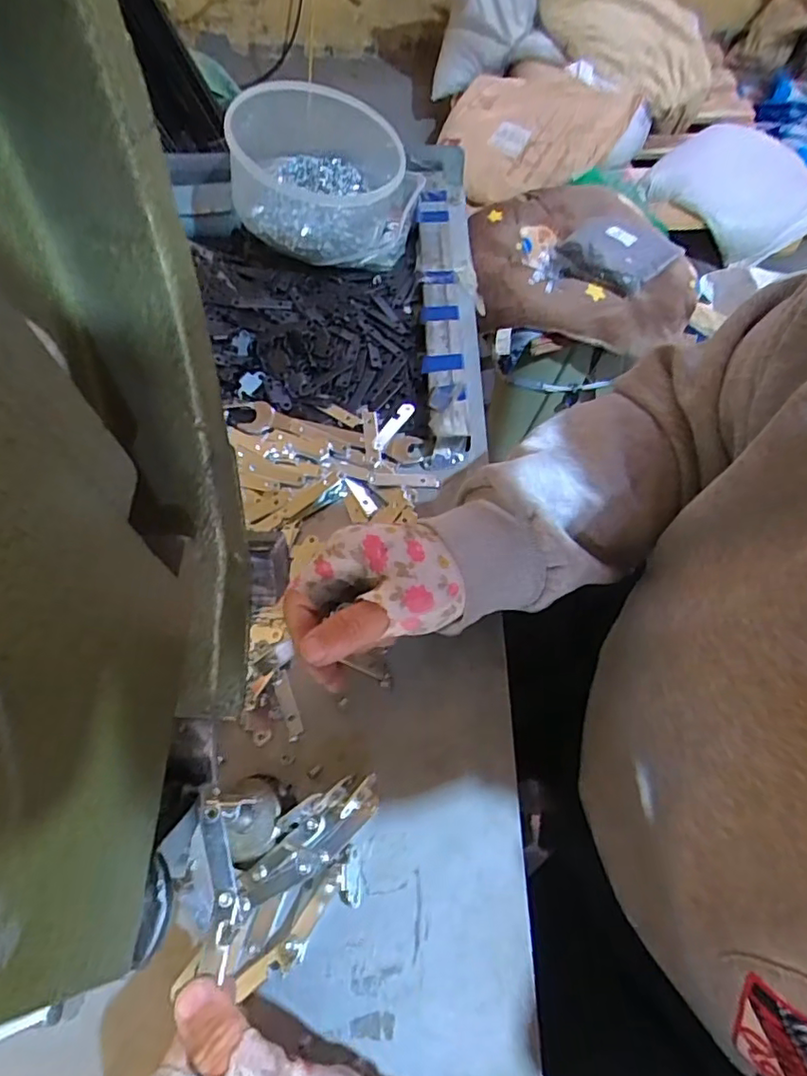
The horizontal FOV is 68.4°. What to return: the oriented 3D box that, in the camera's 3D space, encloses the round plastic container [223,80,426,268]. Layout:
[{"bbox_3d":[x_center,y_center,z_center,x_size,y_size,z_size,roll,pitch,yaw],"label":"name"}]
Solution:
[{"bbox_3d":[-0.071,-0.342,0.548,0.162,0.091,0.174,-4,61,-1],"label":"round plastic container"}]

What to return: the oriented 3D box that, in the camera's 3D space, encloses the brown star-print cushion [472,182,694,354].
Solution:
[{"bbox_3d":[0.291,-0.481,1.012,0.365,0.070,0.369,-2,61,0],"label":"brown star-print cushion"}]

